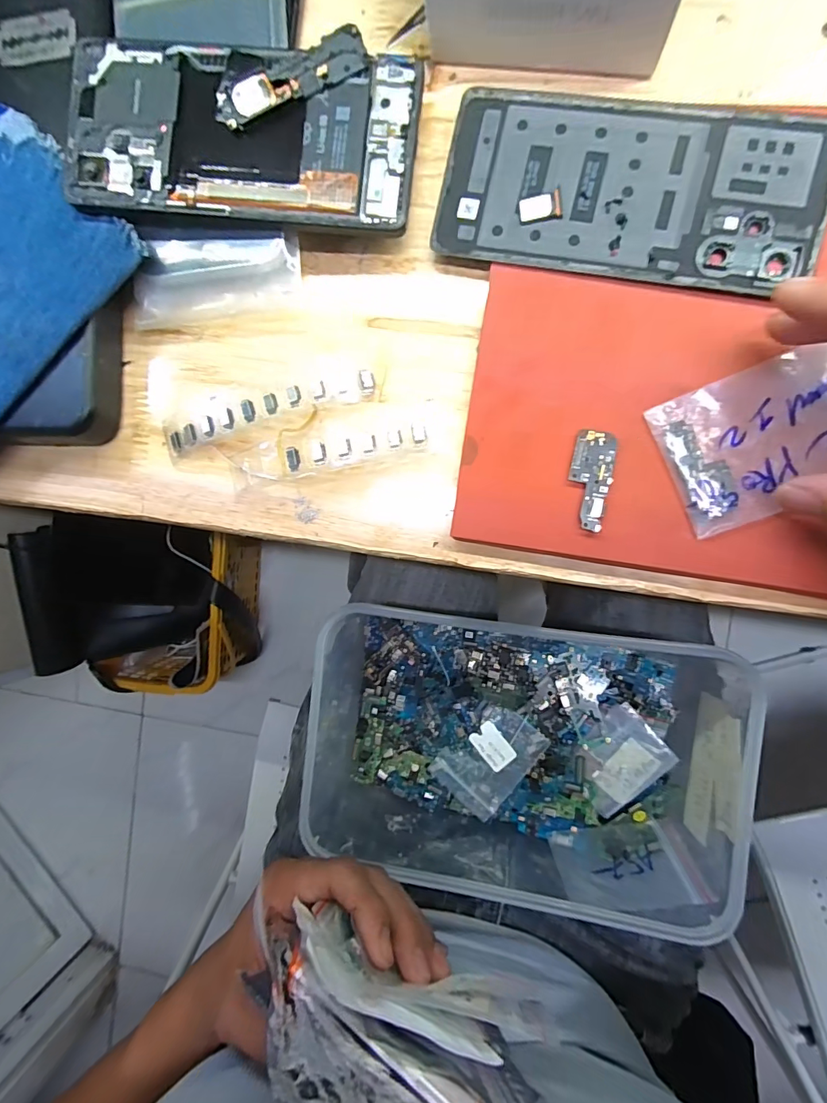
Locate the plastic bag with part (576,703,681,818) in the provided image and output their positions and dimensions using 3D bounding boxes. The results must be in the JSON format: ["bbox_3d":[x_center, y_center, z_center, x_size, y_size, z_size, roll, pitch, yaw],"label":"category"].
[{"bbox_3d":[0.136,0.140,0.301,0.062,0.010,0.048,-42,85,7],"label":"plastic bag with part"}]

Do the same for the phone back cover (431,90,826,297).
[{"bbox_3d":[0.091,-0.154,0.193,0.155,0.004,0.072,13,93,8],"label":"phone back cover"}]

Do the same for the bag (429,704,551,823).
[{"bbox_3d":[0.053,0.147,0.320,0.051,0.009,0.075,37,96,6],"label":"bag"}]

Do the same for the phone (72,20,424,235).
[{"bbox_3d":[-0.075,-0.184,0.198,0.153,0.008,0.072,7,96,1],"label":"phone"}]

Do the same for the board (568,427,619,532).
[{"bbox_3d":[0.078,-0.031,0.199,0.018,0.004,0.043,6,92,8],"label":"board"}]

